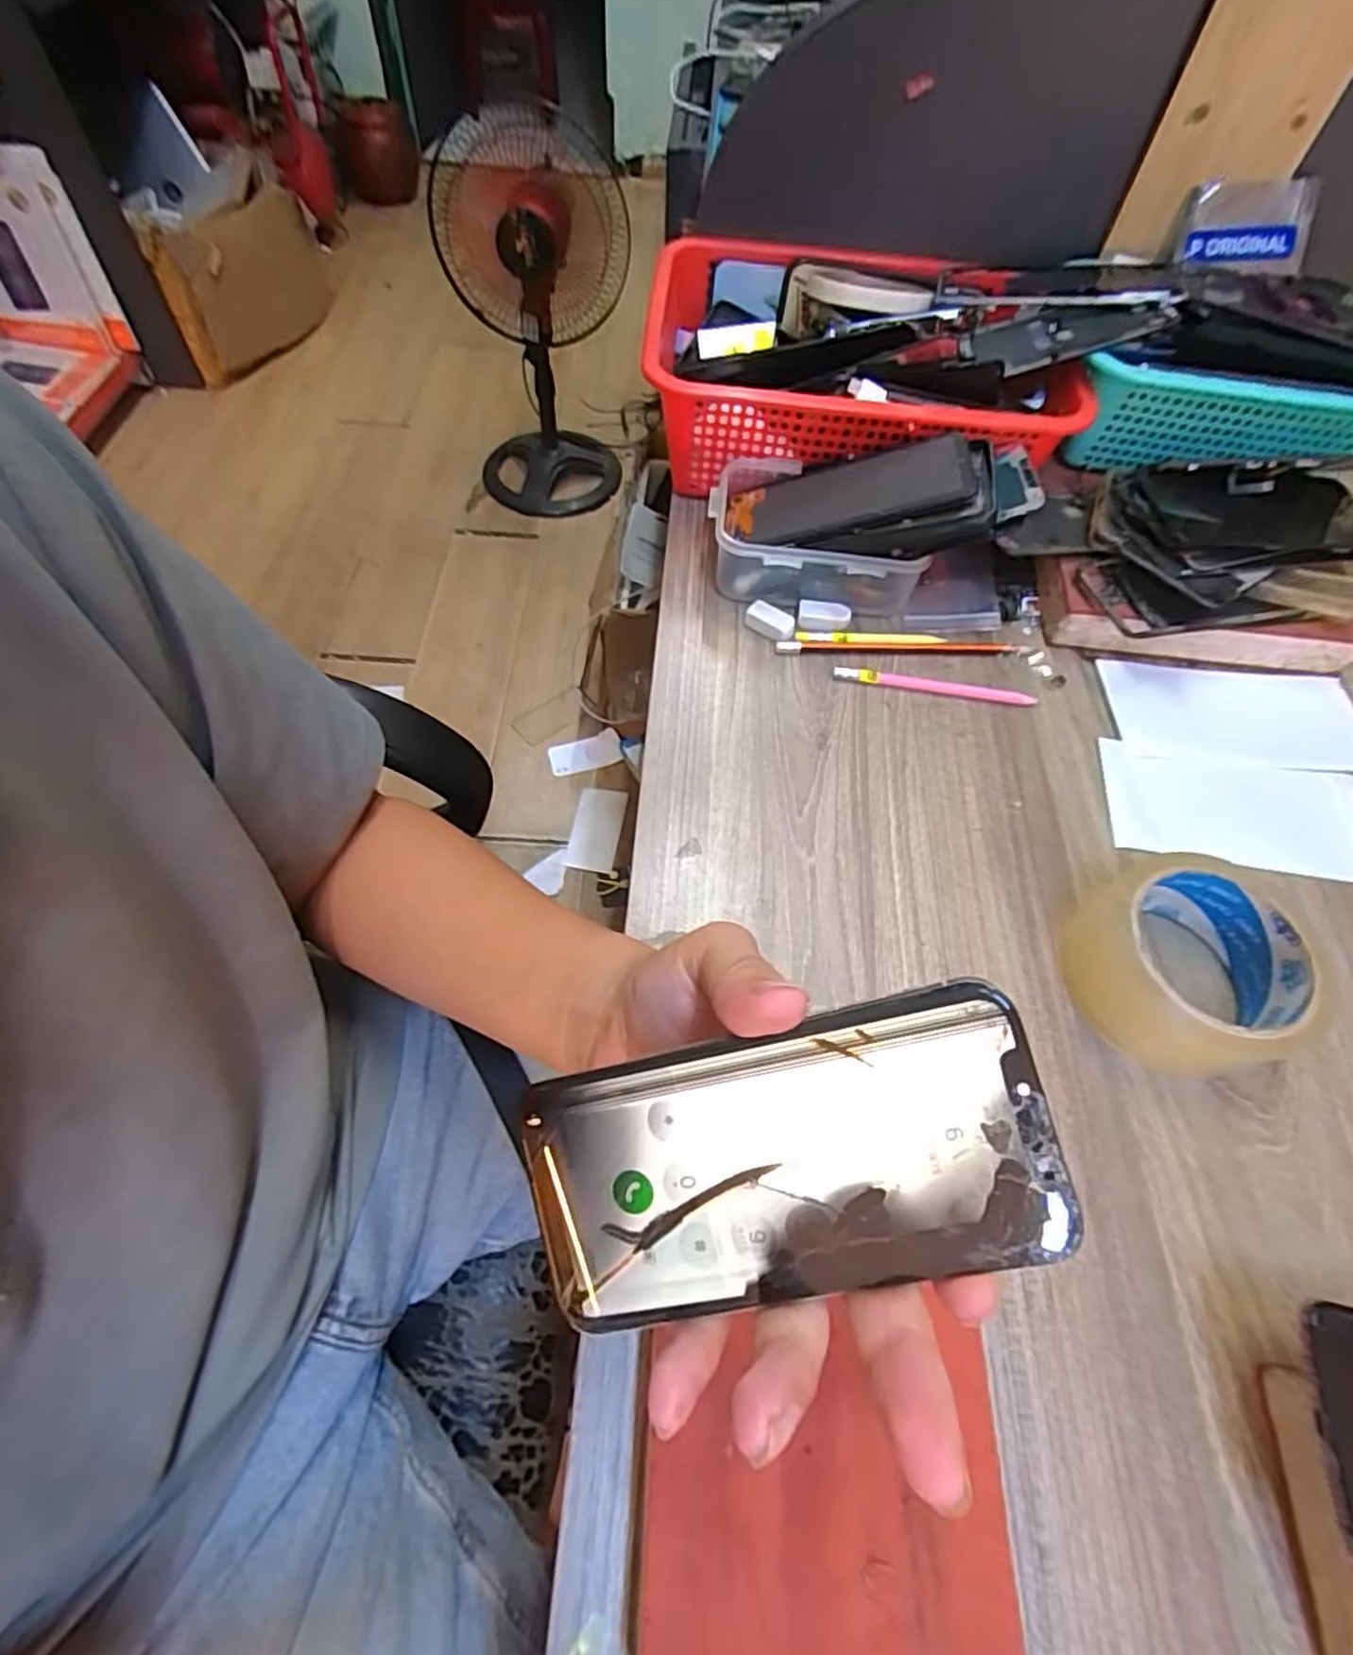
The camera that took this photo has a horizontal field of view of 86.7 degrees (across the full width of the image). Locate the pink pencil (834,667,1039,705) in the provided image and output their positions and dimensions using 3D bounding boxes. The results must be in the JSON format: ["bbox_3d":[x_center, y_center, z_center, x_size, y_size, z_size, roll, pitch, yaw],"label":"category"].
[{"bbox_3d":[0.165,-0.090,0.458,0.126,0.005,0.009,8,59,2],"label":"pink pencil"}]

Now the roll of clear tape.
[{"bbox_3d":[0.249,0.066,0.346,0.090,0.051,0.088,1,59,-2],"label":"roll of clear tape"}]

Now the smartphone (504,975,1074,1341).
[{"bbox_3d":[0.026,0.090,0.192,0.138,0.004,0.068,-16,83,12],"label":"smartphone"}]

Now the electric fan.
[{"bbox_3d":[-0.289,-1.034,1.514,0.348,0.572,0.383,-10,60,-9],"label":"electric fan"}]

